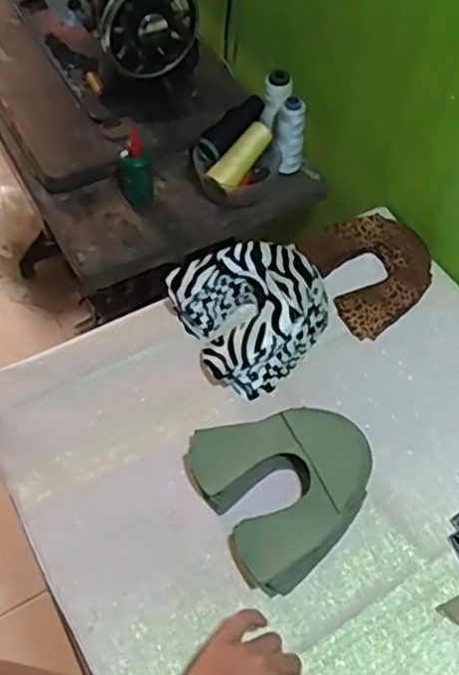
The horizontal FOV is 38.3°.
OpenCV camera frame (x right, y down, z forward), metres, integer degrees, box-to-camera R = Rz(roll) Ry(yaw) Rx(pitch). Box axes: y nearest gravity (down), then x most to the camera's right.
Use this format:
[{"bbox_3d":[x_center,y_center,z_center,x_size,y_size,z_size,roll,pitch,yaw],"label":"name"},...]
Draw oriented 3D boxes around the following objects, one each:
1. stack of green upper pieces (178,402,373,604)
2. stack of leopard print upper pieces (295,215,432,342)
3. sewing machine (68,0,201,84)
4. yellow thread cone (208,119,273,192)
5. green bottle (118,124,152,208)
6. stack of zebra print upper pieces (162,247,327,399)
[{"bbox_3d":[0.059,0.145,0.686,0.170,0.061,0.178,-25,59,-18],"label":"stack of green upper pieces"},{"bbox_3d":[0.183,-0.093,0.863,0.156,0.019,0.154,-36,73,-14],"label":"stack of leopard print upper pieces"},{"bbox_3d":[-0.160,-0.516,1.008,0.145,0.207,0.325,-18,58,-14],"label":"sewing machine"},{"bbox_3d":[0.019,-0.252,0.929,0.038,0.040,0.107,41,88,24],"label":"yellow thread cone"},{"bbox_3d":[-0.130,-0.230,0.918,0.045,0.097,0.037,-14,57,-11],"label":"green bottle"},{"bbox_3d":[0.035,-0.038,0.804,0.177,0.079,0.178,-24,59,-17],"label":"stack of zebra print upper pieces"}]

